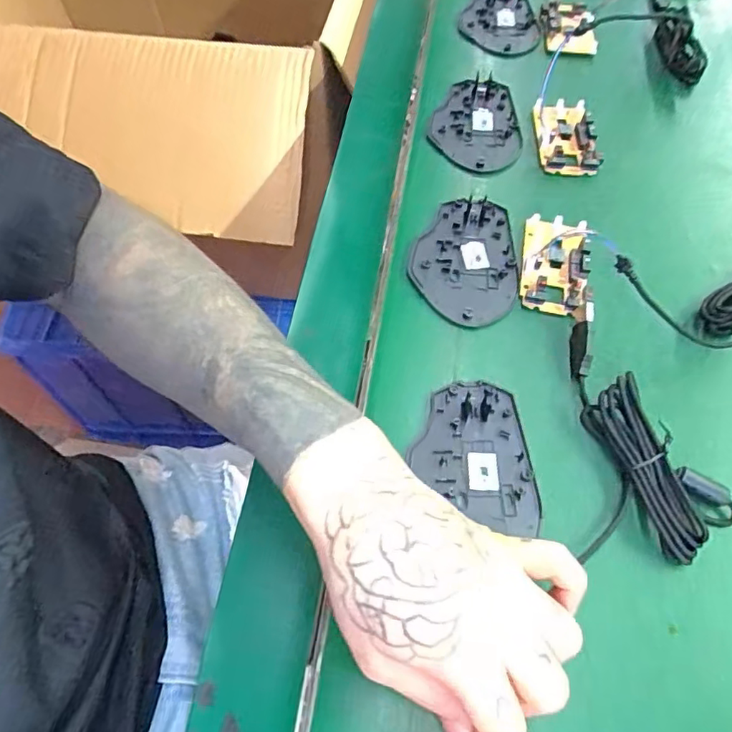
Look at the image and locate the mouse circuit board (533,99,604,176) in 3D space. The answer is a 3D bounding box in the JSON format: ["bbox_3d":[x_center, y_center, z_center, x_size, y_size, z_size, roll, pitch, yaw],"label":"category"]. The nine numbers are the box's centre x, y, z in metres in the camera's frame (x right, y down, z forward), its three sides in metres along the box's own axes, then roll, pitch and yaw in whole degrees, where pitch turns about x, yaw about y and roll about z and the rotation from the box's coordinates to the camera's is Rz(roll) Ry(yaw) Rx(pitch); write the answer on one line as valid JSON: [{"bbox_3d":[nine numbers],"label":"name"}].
[{"bbox_3d":[0.163,-0.189,0.458,0.045,0.013,0.078,1,60,-2],"label":"mouse circuit board"}]

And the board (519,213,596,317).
[{"bbox_3d":[0.130,-0.072,0.390,0.045,0.012,0.079,16,61,7],"label":"board"}]

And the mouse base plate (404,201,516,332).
[{"bbox_3d":[0.071,-0.077,0.396,0.071,0.007,0.107,13,61,6],"label":"mouse base plate"}]

